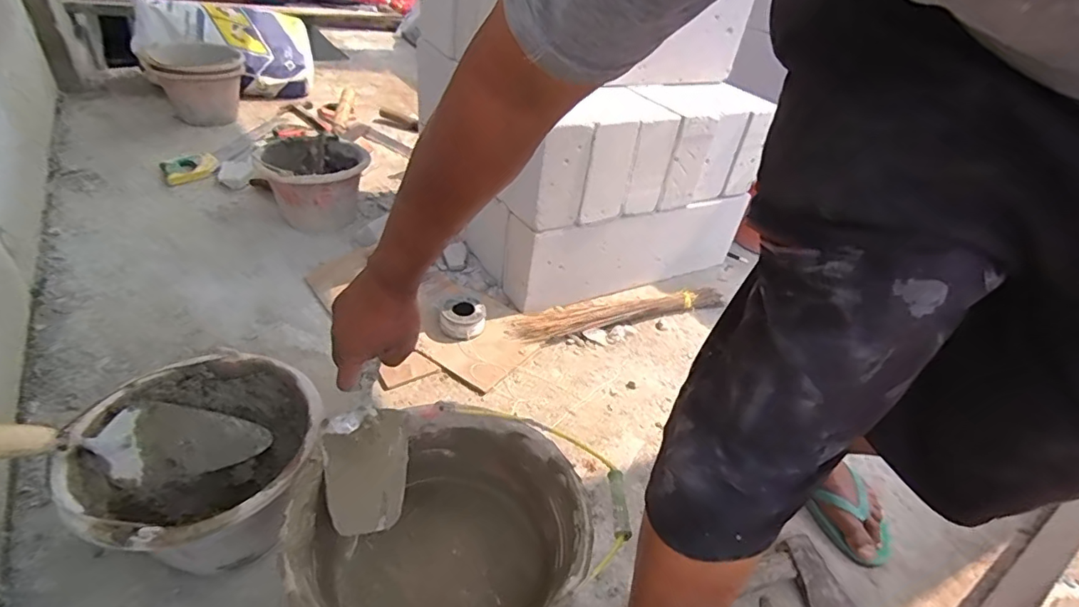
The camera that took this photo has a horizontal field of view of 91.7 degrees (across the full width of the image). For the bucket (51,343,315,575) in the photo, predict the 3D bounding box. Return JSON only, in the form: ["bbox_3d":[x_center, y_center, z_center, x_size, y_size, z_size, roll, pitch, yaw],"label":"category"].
[{"bbox_3d":[-0.387,0.205,0.631,0.238,0.171,0.236,5,38,-4],"label":"bucket"}]

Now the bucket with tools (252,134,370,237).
[{"bbox_3d":[-0.534,-0.290,1.264,0.238,0.154,0.238,5,38,-4],"label":"bucket with tools"}]

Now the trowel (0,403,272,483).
[{"bbox_3d":[-0.472,0.148,0.567,0.312,0.056,0.083,12,30,-39],"label":"trowel"}]

